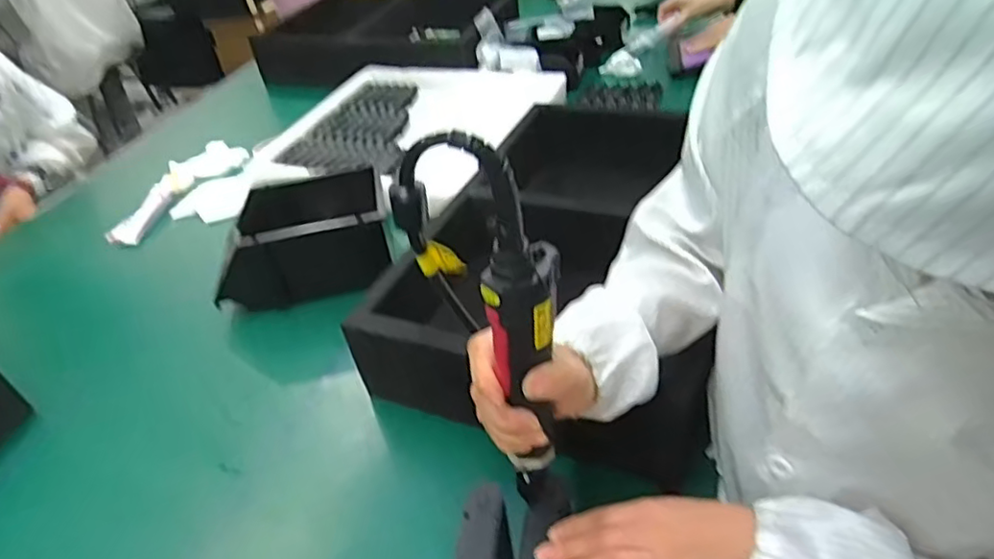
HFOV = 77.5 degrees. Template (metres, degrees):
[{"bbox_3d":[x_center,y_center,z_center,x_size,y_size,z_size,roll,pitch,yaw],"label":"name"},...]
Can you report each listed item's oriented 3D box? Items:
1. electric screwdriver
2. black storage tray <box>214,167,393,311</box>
[{"bbox_3d":[0.022,0.080,0.394,0.042,0.248,0.034,-11,40,-3],"label":"electric screwdriver"},{"bbox_3d":[-0.279,-0.064,0.895,0.241,0.106,0.155,-12,40,-5],"label":"black storage tray"}]

